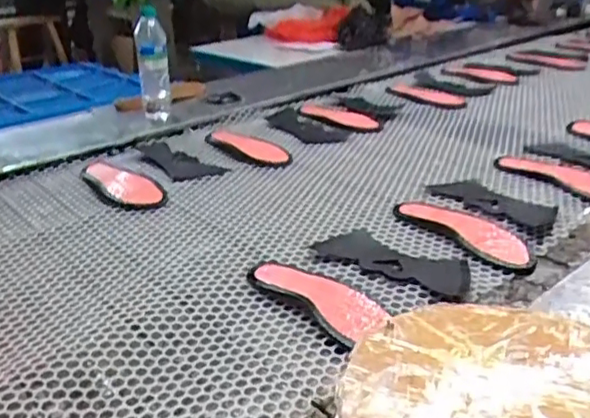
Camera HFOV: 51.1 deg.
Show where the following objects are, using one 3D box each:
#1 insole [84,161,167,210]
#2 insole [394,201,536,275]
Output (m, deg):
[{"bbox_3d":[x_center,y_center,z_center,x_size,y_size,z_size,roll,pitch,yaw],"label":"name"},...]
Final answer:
[{"bbox_3d":[-0.301,-0.050,1.050,0.083,0.022,0.218,-23,33,-36],"label":"insole"},{"bbox_3d":[0.239,0.023,0.859,0.087,0.013,0.234,-20,31,-32],"label":"insole"}]

